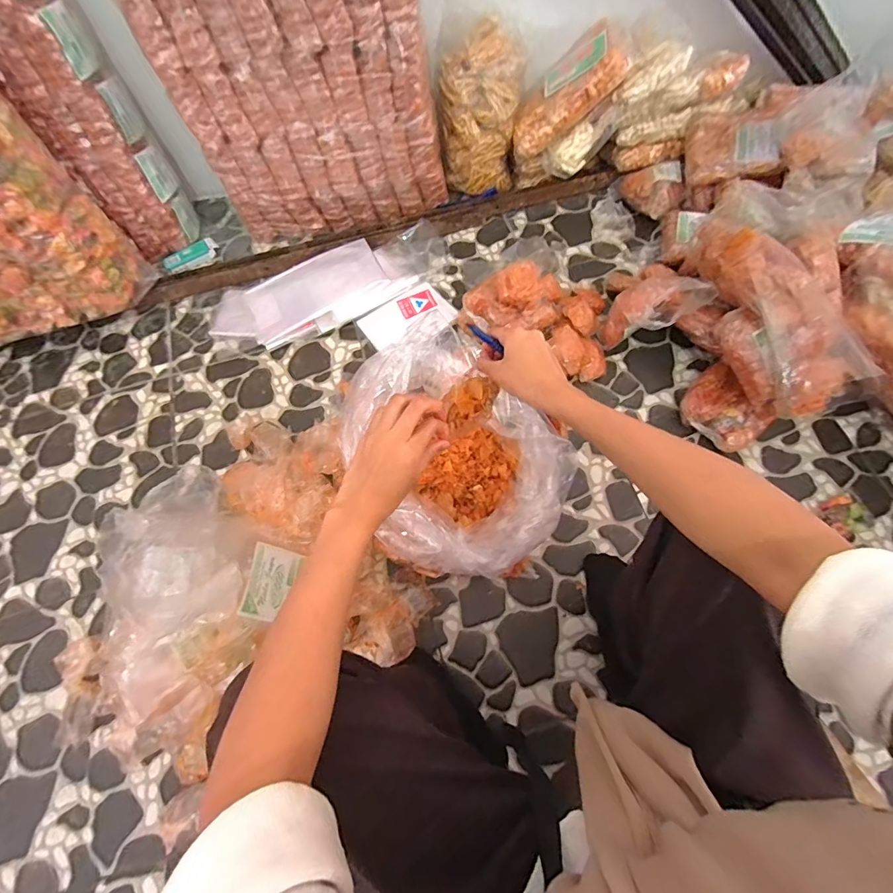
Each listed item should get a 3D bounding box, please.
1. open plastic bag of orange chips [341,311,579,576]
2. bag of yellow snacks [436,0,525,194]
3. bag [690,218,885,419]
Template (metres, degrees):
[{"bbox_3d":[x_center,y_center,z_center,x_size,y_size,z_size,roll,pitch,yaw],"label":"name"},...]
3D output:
[{"bbox_3d":[0.000,0.020,0.668,0.351,0.177,0.281,42,76,17],"label":"open plastic bag of orange chips"},{"bbox_3d":[0.067,-0.719,0.918,0.171,0.312,0.135,-1,68,3],"label":"bag of yellow snacks"},{"bbox_3d":[0.524,-0.246,0.713,0.110,0.099,0.380,-8,68,0],"label":"bag"}]

